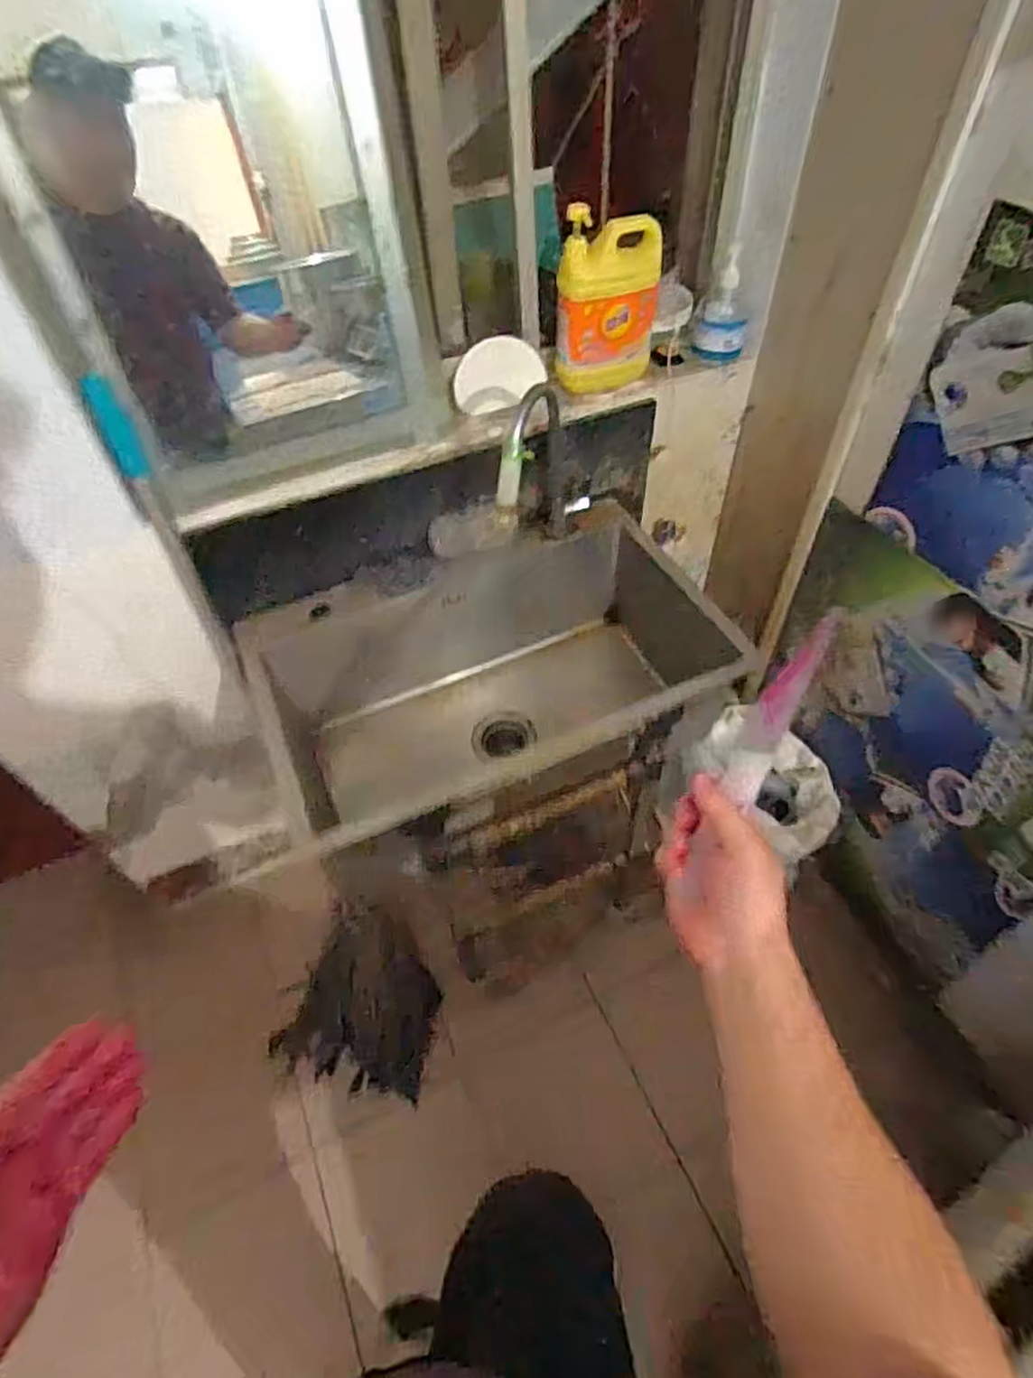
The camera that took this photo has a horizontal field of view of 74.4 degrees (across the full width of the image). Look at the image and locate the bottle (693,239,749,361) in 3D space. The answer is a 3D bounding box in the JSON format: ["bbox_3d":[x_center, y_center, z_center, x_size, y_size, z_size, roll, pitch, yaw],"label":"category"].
[{"bbox_3d":[0.346,-0.630,1.124,0.087,0.175,0.082,11,53,11],"label":"bottle"}]

